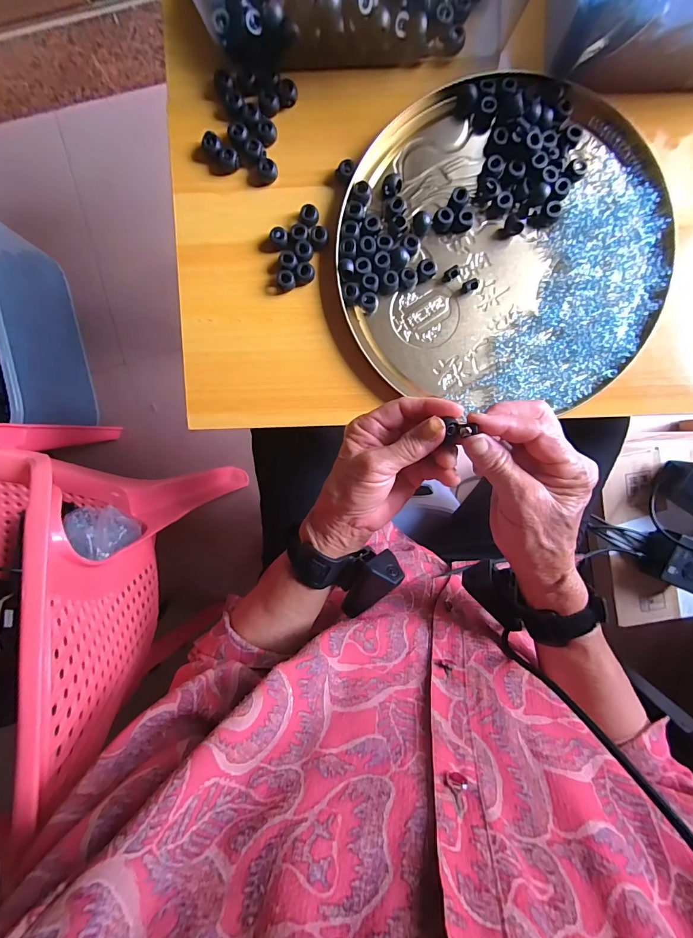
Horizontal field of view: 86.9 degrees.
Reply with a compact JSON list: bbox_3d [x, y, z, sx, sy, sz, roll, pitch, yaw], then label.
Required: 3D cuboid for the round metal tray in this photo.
[{"bbox_3d":[0.140,-0.196,0.331,0.283,0.017,0.263,4,94,0],"label":"round metal tray"}]

